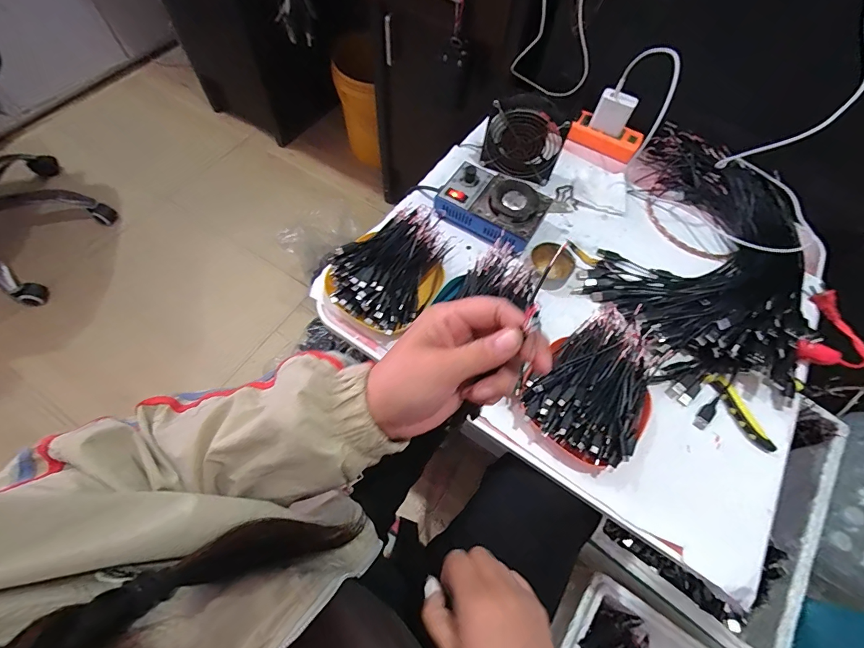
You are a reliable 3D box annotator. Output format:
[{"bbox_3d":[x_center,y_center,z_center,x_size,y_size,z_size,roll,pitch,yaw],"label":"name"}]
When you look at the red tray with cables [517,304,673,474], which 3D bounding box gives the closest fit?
[{"bbox_3d":[0.192,0.073,0.476,0.134,0.060,0.177,36,68,14],"label":"red tray with cables"}]

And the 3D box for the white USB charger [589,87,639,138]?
[{"bbox_3d":[0.304,-0.353,0.672,0.056,0.061,0.019,27,66,10],"label":"white USB charger"}]

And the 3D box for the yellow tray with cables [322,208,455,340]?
[{"bbox_3d":[-0.047,-0.082,0.523,0.128,0.049,0.179,30,66,11],"label":"yellow tray with cables"}]

